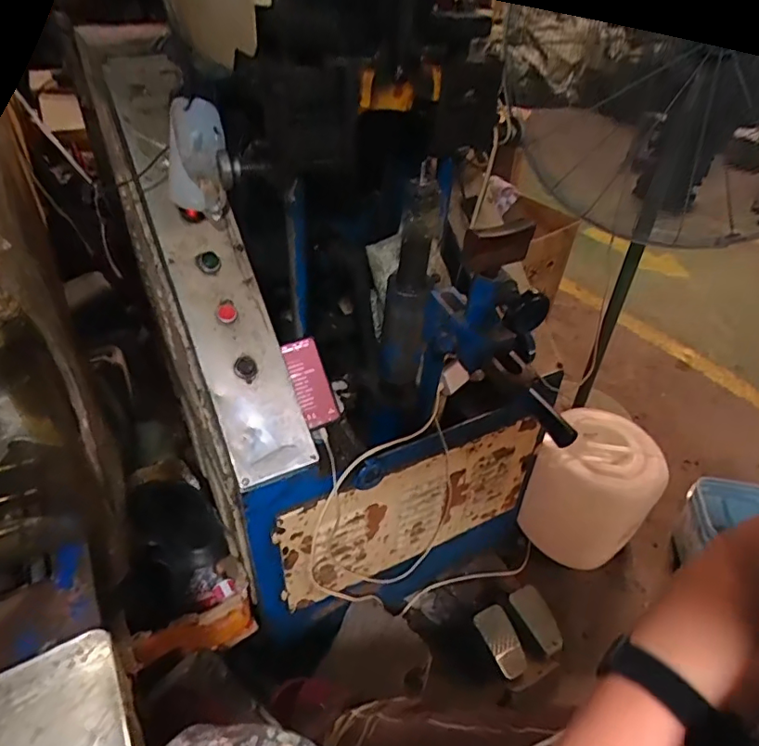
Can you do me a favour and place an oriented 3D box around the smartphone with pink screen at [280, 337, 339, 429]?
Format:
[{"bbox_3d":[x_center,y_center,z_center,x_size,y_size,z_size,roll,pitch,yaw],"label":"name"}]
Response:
[{"bbox_3d":[-0.118,0.017,0.917,0.060,0.149,0.014,-19,4,-6],"label":"smartphone with pink screen"}]

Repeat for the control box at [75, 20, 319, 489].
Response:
[{"bbox_3d":[-0.284,-0.202,0.836,0.140,0.079,0.767,-21,86,-20],"label":"control box"}]

